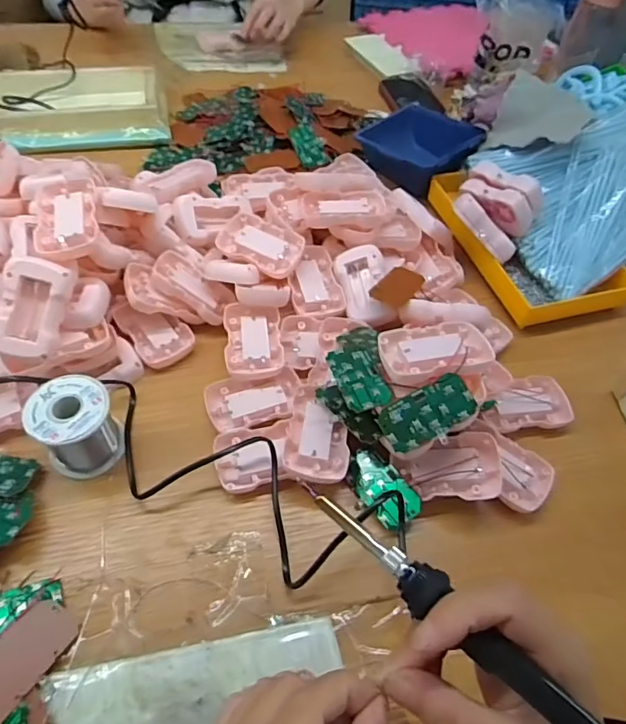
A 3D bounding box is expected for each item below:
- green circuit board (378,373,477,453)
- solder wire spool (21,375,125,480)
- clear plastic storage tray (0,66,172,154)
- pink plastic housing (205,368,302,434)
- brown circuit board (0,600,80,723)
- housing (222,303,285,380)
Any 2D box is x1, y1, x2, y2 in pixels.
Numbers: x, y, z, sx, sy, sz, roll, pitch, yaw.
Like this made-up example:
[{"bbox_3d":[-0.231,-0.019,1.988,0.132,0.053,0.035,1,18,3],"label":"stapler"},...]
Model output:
[{"bbox_3d":[0.088,0.039,0.382,0.073,0.004,0.036,-27,82,-5],"label":"green circuit board"},{"bbox_3d":[-0.193,0.051,0.407,0.060,0.058,0.061,-34,63,-26],"label":"solder wire spool"},{"bbox_3d":[-0.340,-0.360,0.707,0.255,0.039,0.159,-7,55,-10],"label":"clear plastic storage tray"},{"bbox_3d":[-0.053,0.035,0.461,0.086,0.011,0.050,-12,56,-13],"label":"pink plastic housing"},{"bbox_3d":[-0.196,0.197,0.331,0.038,0.004,0.074,31,45,11],"label":"brown circuit board"},{"bbox_3d":[-0.057,-0.021,0.483,0.054,0.013,0.083,-4,54,-7],"label":"housing"}]

